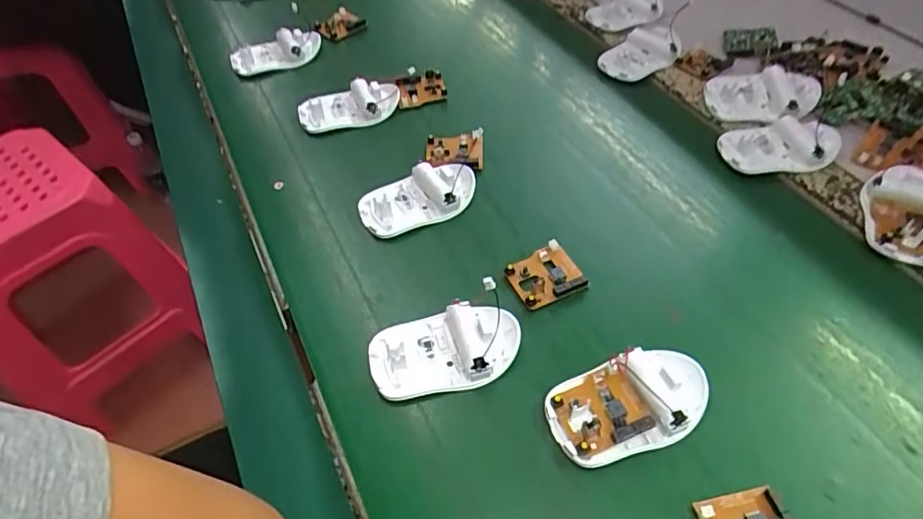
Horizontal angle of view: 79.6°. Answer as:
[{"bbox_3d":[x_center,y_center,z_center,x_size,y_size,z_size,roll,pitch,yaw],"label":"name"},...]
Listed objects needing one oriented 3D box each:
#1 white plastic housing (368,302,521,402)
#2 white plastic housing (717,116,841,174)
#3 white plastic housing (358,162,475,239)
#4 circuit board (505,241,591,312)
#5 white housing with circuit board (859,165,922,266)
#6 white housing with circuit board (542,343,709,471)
[{"bbox_3d":[-0.011,0.056,0.358,0.096,0.019,0.055,-14,50,-9],"label":"white plastic housing"},{"bbox_3d":[0.269,-0.097,0.467,0.098,0.016,0.057,-14,50,-9],"label":"white plastic housing"},{"bbox_3d":[-0.032,-0.050,0.449,0.097,0.021,0.049,-25,53,-17],"label":"white plastic housing"},{"bbox_3d":[0.059,0.012,0.398,0.046,0.014,0.042,-21,52,-14],"label":"circuit board"},{"bbox_3d":[0.331,-0.035,0.413,0.052,0.017,0.088,17,53,17],"label":"white housing with circuit board"},{"bbox_3d":[0.101,0.083,0.329,0.098,0.017,0.053,-18,51,-12],"label":"white housing with circuit board"}]

